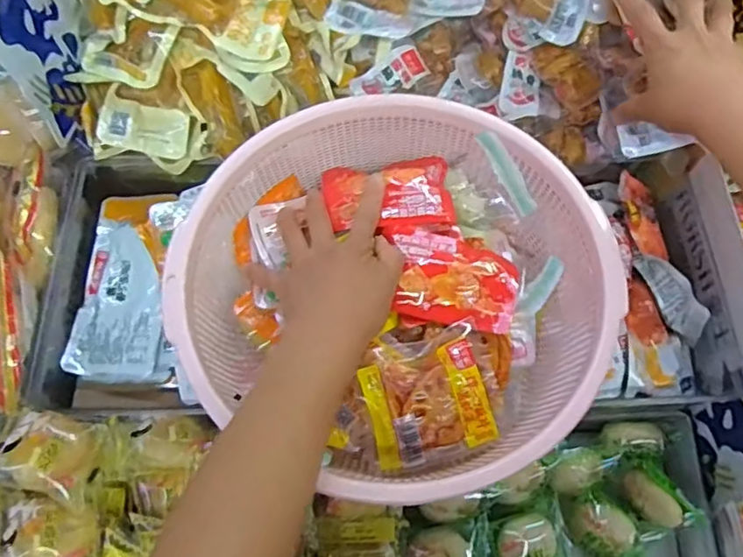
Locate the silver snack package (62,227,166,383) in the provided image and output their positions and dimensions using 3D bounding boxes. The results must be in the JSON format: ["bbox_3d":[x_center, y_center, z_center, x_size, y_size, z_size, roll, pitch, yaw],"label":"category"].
[{"bbox_3d":[-0.236,0.017,0.565,0.079,0.019,0.151,-2,68,-1],"label":"silver snack package"}]

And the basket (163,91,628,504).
[{"bbox_3d":[0.011,0.002,0.481,0.320,0.119,0.296,0,68,-1],"label":"basket"}]

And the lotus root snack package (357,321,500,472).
[{"bbox_3d":[0.041,0.086,0.438,0.089,0.028,0.083,-15,69,-7],"label":"lotus root snack package"}]

